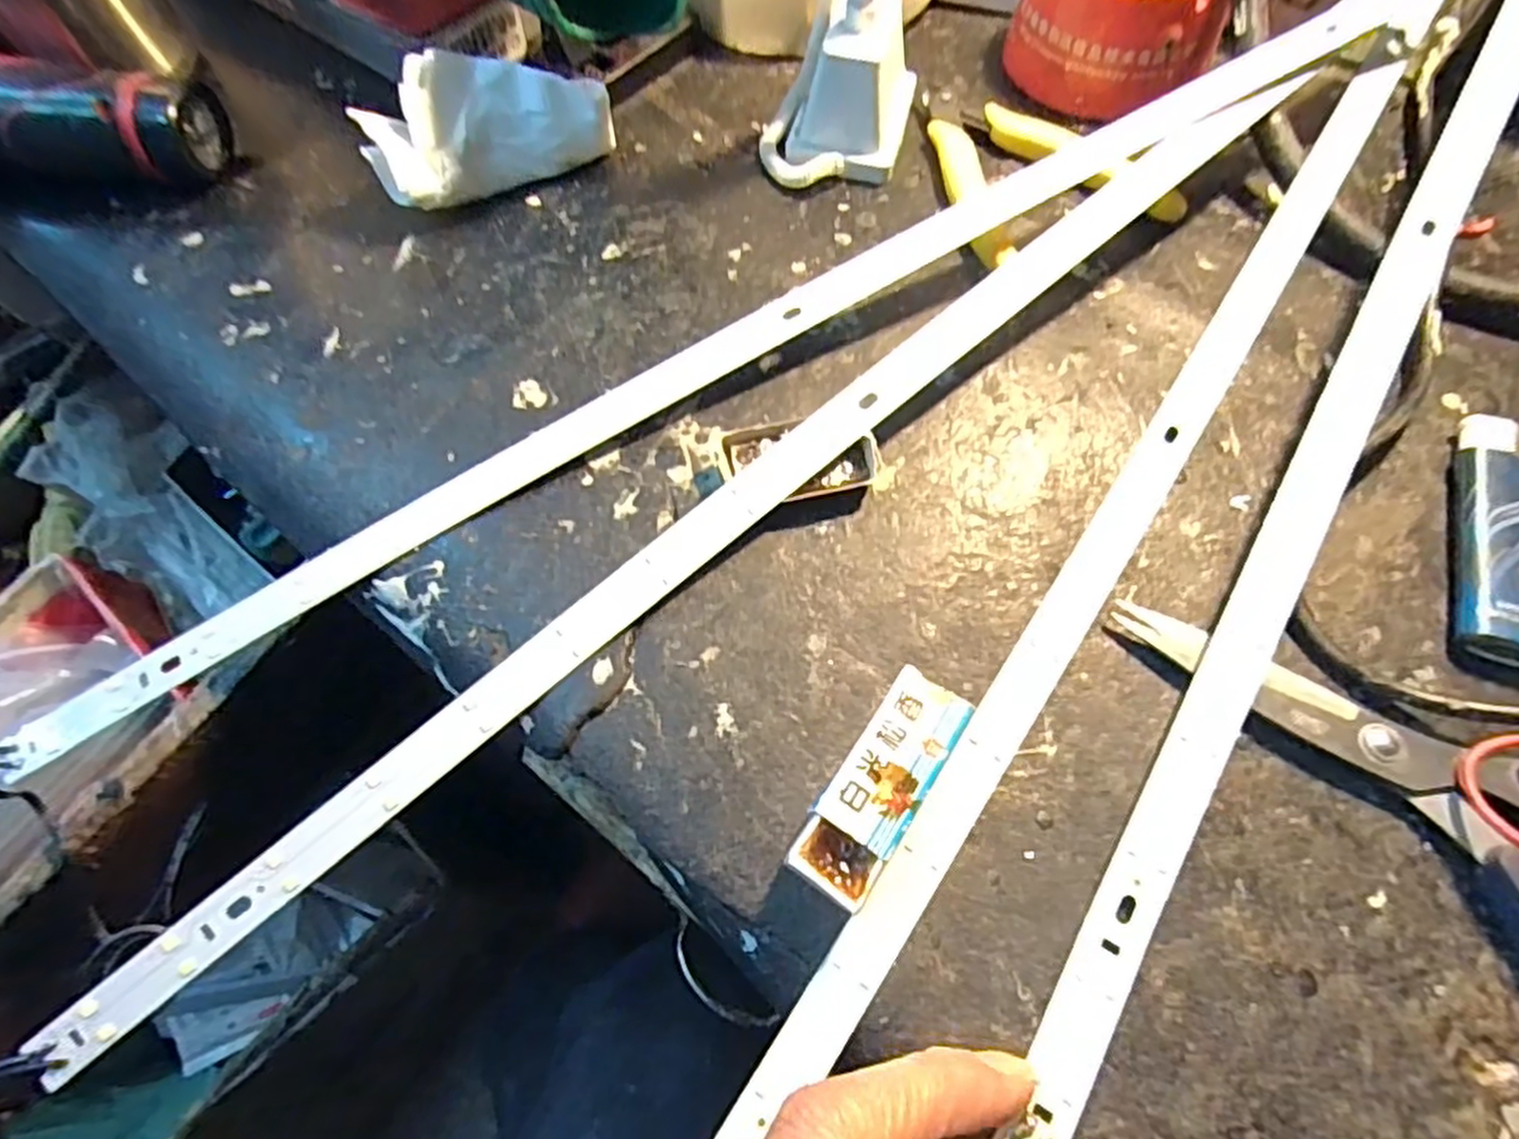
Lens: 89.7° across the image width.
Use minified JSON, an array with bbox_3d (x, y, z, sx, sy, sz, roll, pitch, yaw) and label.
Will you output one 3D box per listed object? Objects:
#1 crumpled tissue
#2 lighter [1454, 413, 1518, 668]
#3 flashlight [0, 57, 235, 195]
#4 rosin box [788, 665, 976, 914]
[{"bbox_3d":[-0.108,-0.176,0.303,0.091,0.043,0.034,-27,67,-10],"label":"crumpled tissue"},{"bbox_3d":[0.224,-0.011,0.231,0.022,0.012,0.083,18,67,10],"label":"lighter"},{"bbox_3d":[-0.296,-0.188,0.316,0.136,0.048,0.057,5,65,5],"label":"flashlight"},{"bbox_3d":[0.032,0.057,0.201,0.022,0.019,0.060,33,70,16],"label":"rosin box"}]

